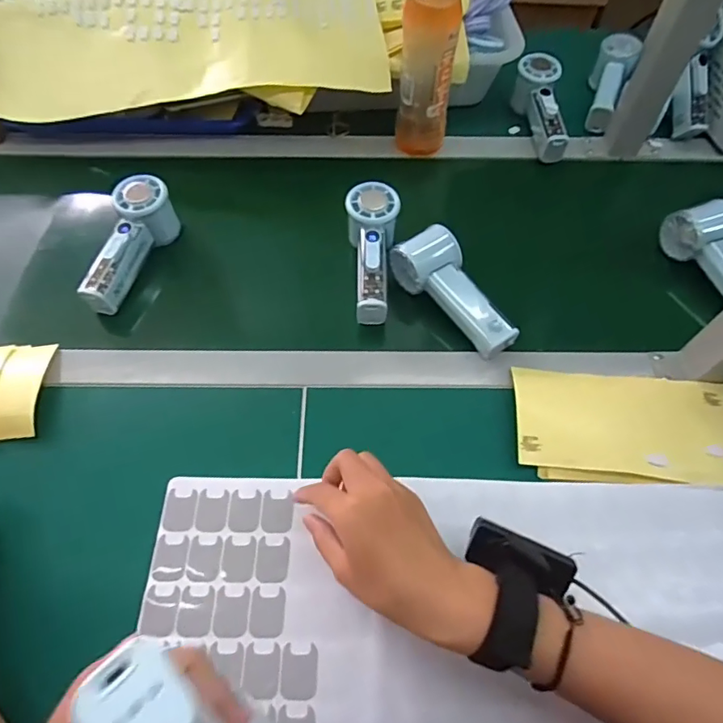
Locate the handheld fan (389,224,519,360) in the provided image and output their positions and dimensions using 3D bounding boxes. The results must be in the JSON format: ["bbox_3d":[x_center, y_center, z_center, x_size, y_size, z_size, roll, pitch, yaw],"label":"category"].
[{"bbox_3d":[0.093,-0.072,0.500,0.056,0.050,0.144,-27,64,-17],"label":"handheld fan"}]

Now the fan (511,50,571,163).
[{"bbox_3d":[0.245,-0.336,0.664,0.050,0.062,0.155,-7,76,-6],"label":"fan"}]

